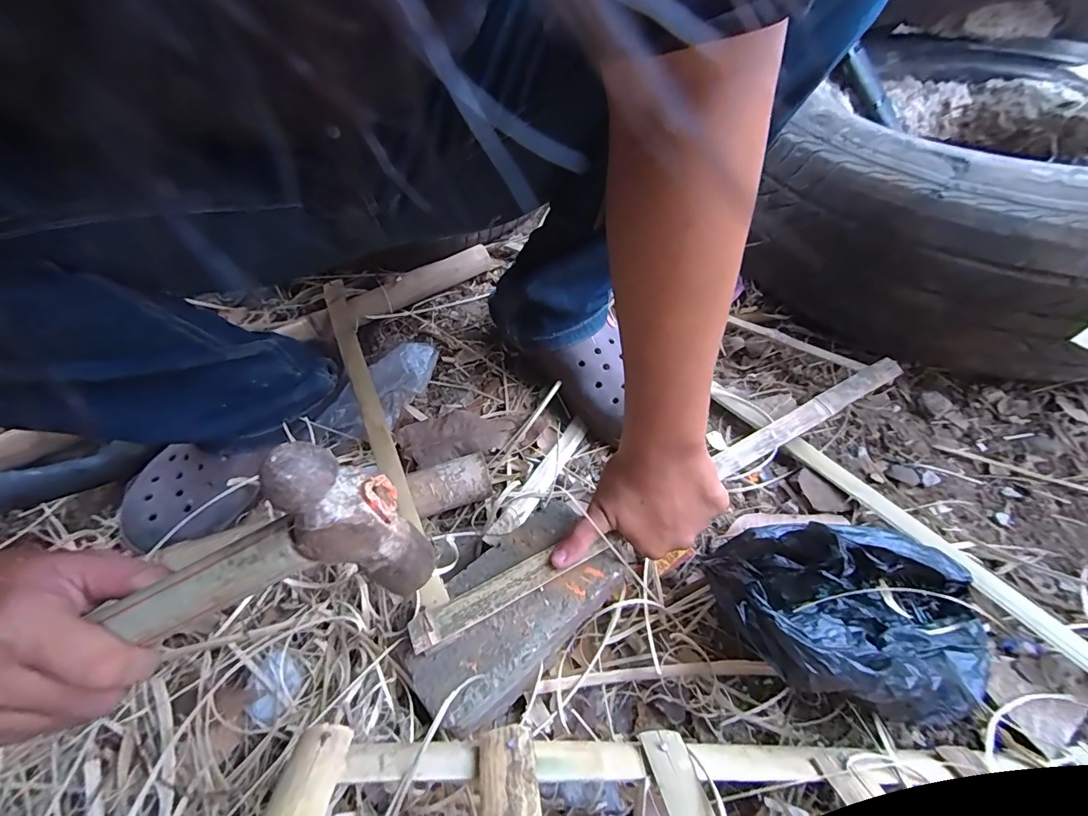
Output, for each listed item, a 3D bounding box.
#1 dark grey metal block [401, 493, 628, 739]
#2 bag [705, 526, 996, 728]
[{"bbox_3d":[-0.025,0.157,0.359,0.162,0.053,0.088,-35,59,-22],"label":"dark grey metal block"},{"bbox_3d":[0.230,0.145,0.330,0.208,0.101,0.131,-6,53,-2],"label":"bag"}]

